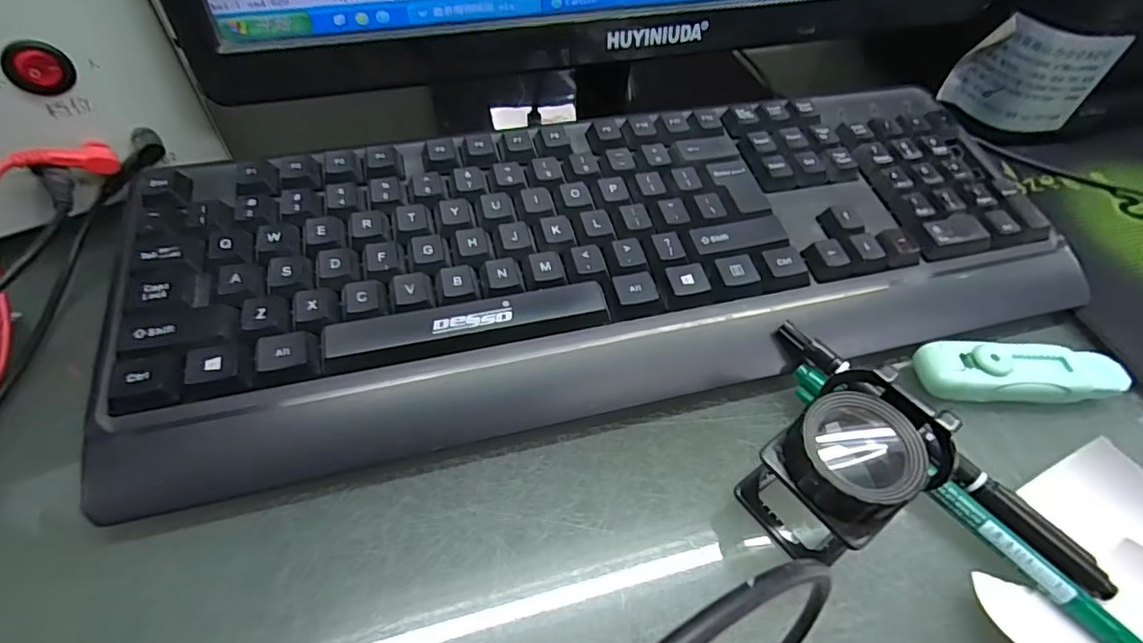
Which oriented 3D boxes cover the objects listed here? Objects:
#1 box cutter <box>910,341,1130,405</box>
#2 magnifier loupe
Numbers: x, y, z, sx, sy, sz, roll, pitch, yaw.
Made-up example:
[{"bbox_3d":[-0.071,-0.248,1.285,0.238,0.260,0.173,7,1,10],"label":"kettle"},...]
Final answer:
[{"bbox_3d":[0.200,0.023,0.244,0.087,0.016,0.025,1,51,-2],"label":"box cutter"},{"bbox_3d":[0.093,0.051,0.191,0.049,0.057,0.040,-28,58,-23],"label":"magnifier loupe"}]

